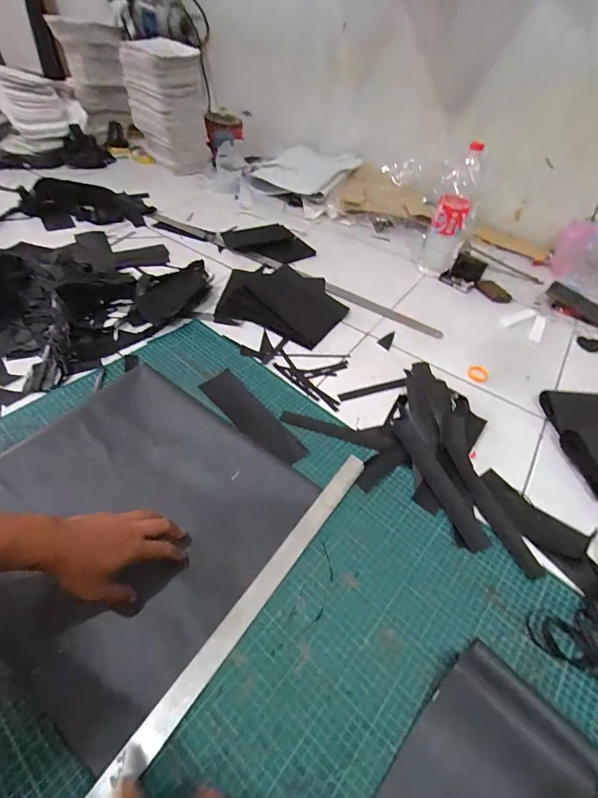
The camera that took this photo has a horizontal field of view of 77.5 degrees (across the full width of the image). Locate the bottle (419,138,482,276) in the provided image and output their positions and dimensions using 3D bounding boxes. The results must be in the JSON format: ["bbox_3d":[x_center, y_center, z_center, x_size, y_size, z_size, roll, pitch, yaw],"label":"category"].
[{"bbox_3d":[0.392,-0.464,0.954,0.103,0.290,0.083,21,50,12],"label":"bottle"}]

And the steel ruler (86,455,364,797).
[{"bbox_3d":[-0.058,0.258,0.470,0.030,0.009,0.518,32,53,20],"label":"steel ruler"}]

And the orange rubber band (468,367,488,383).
[{"bbox_3d":[0.383,-0.054,0.795,0.041,0.009,0.044,3,49,-3],"label":"orange rubber band"}]

